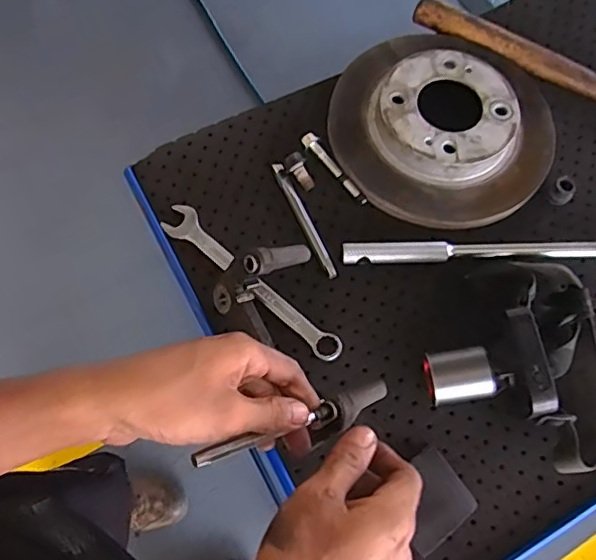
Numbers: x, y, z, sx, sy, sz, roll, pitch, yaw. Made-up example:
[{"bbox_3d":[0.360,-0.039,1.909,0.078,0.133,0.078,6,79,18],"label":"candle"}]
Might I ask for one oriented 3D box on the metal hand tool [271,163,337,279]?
[{"bbox_3d":[0.007,-0.059,0.551,0.014,0.013,0.131,-22,71,-11],"label":"metal hand tool"}]

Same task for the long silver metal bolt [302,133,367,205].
[{"bbox_3d":[0.037,-0.110,0.565,0.015,0.009,0.089,-38,76,-14],"label":"long silver metal bolt"}]

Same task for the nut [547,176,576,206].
[{"bbox_3d":[0.260,-0.087,0.565,0.018,0.024,0.022,-42,76,-17],"label":"nut"}]

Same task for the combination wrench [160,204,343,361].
[{"bbox_3d":[-0.044,0.002,0.517,0.205,0.017,0.032,42,72,13],"label":"combination wrench"}]

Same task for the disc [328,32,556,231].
[{"bbox_3d":[0.149,-0.159,0.578,0.222,0.041,0.219,1,68,-2],"label":"disc"}]

